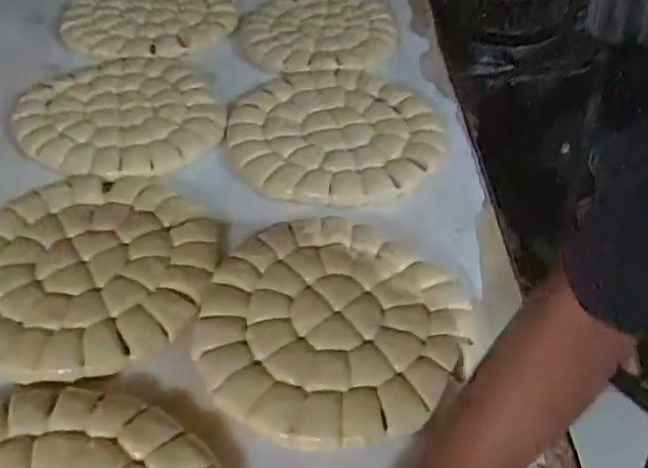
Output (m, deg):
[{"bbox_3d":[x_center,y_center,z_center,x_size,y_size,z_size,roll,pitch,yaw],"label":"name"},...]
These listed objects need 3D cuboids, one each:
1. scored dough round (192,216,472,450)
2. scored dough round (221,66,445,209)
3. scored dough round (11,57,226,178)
[{"bbox_3d":[0.005,0.089,0.659,0.269,0.017,0.269,0,46,0],"label":"scored dough round"},{"bbox_3d":[0.016,-0.148,0.900,0.296,0.026,0.292,0,46,0],"label":"scored dough round"},{"bbox_3d":[-0.297,-0.175,0.917,0.268,0.031,0.278,0,46,0],"label":"scored dough round"}]

